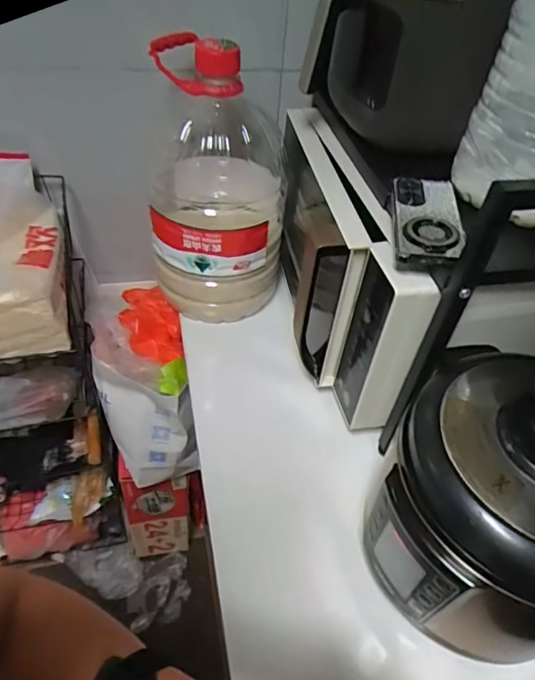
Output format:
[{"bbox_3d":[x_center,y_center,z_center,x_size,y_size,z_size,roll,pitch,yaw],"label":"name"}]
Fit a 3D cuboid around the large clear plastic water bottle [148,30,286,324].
[{"bbox_3d":[-0.081,-0.252,0.850,0.217,0.401,0.234,1,46,-5],"label":"large clear plastic water bottle"}]

